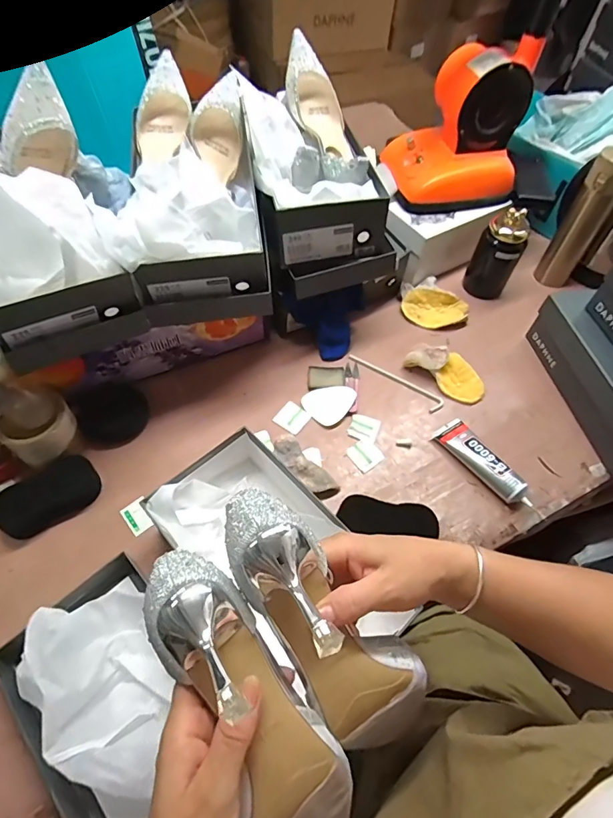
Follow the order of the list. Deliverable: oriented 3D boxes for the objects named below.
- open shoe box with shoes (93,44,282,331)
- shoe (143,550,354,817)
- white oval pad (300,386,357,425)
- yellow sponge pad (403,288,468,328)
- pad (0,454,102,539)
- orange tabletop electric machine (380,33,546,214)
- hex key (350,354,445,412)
[{"bbox_3d":[-0.152,-0.303,0.564,0.175,0.146,0.329,-6,72,-6],"label":"open shoe box with shoes"},{"bbox_3d":[-0.026,0.196,0.255,0.070,0.082,0.231,-28,88,-19],"label":"shoe"},{"bbox_3d":[0.039,-0.011,0.687,0.079,0.010,0.066,-26,62,-18],"label":"white oval pad"},{"bbox_3d":[0.237,-0.183,0.799,0.118,0.011,0.069,10,89,4],"label":"yellow sponge pad"},{"bbox_3d":[-0.342,0.116,0.579,0.126,0.041,0.061,-33,64,-21],"label":"pad"},{"bbox_3d":[0.265,-0.484,0.749,0.215,0.201,0.166,-6,58,-6],"label":"orange tabletop electric machine"},{"bbox_3d":[0.147,-0.047,0.722,0.171,0.005,0.028,33,62,17],"label":"hex key"}]

